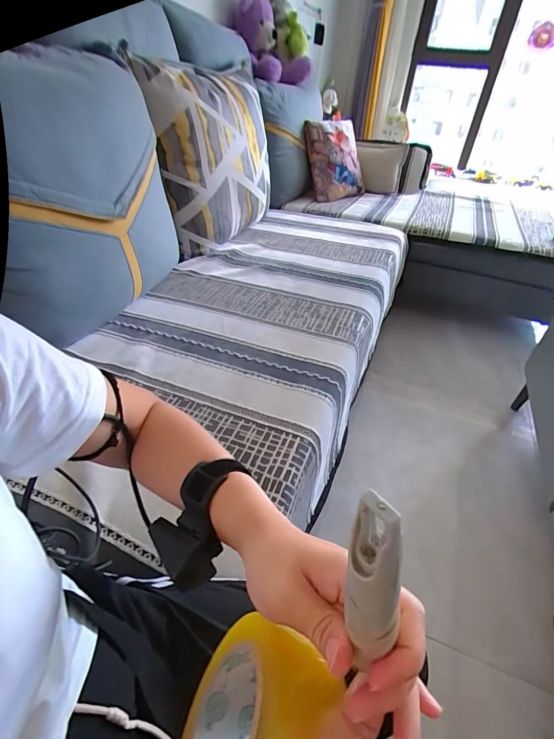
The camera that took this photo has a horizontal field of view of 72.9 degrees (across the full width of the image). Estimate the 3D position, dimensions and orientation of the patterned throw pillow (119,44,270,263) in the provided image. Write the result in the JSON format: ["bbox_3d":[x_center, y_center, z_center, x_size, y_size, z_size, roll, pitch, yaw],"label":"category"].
[{"bbox_3d":[-0.181,-0.717,1.292,0.151,0.483,0.619,22,41,21],"label":"patterned throw pillow"}]

